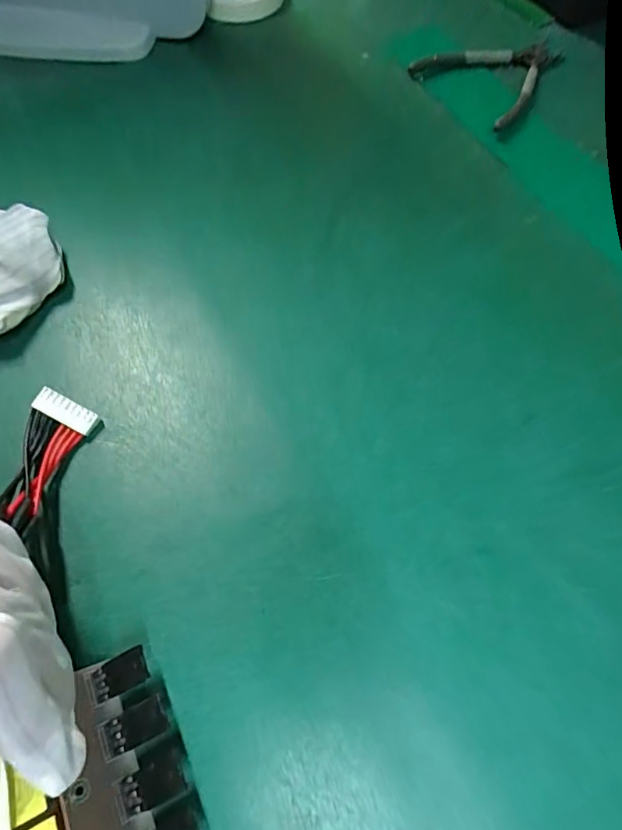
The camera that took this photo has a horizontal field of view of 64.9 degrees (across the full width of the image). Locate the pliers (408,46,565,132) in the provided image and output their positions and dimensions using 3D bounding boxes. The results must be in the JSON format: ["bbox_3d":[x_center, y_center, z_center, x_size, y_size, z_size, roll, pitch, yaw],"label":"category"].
[{"bbox_3d":[0.155,-0.314,0.448,0.106,0.019,0.133,33,68,15],"label":"pliers"}]

